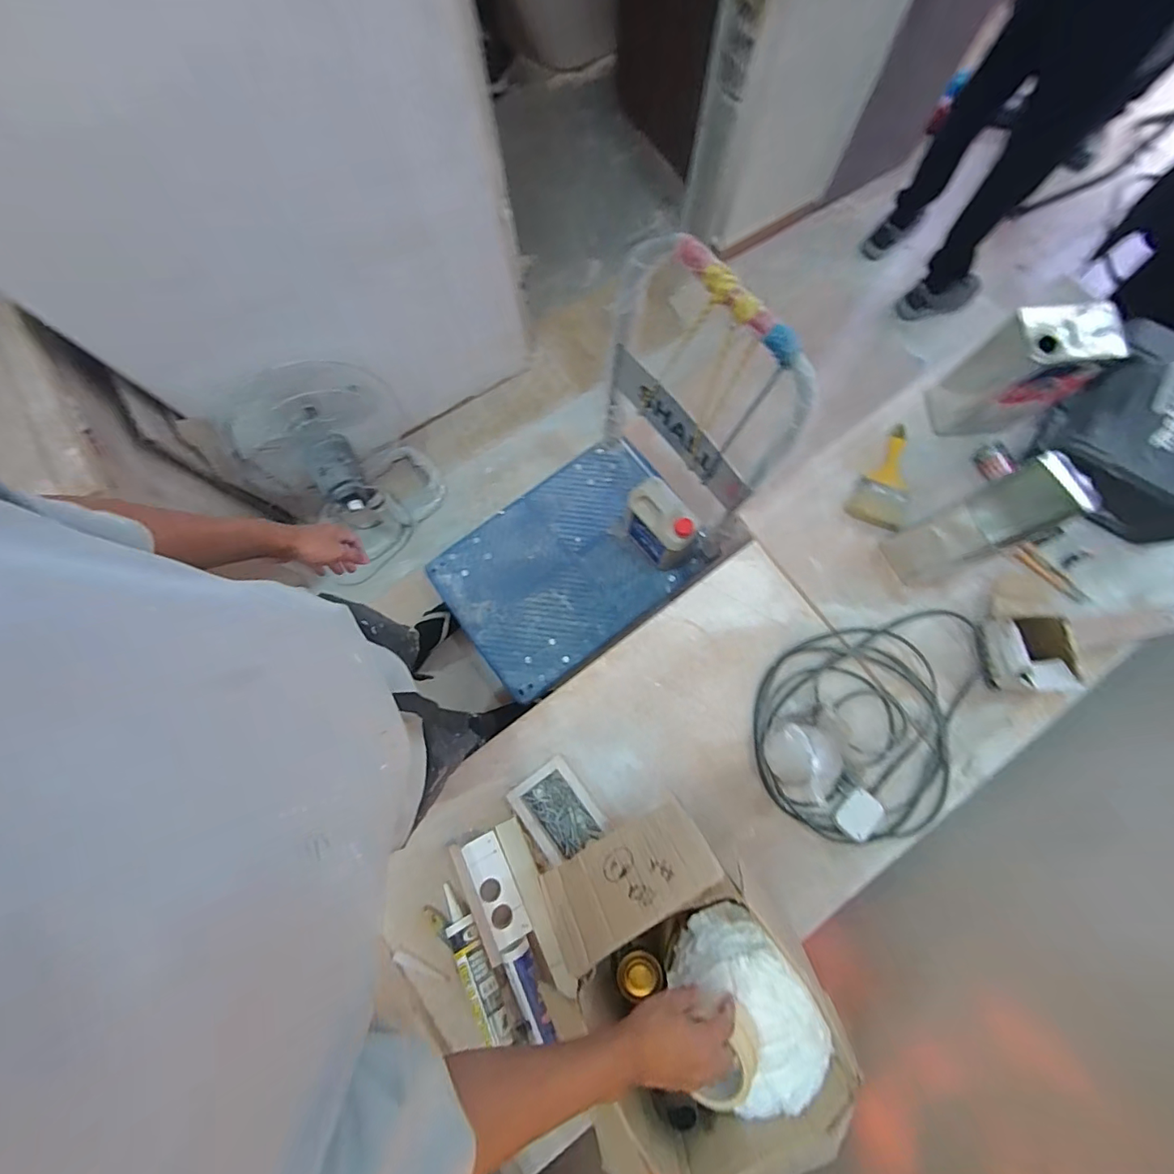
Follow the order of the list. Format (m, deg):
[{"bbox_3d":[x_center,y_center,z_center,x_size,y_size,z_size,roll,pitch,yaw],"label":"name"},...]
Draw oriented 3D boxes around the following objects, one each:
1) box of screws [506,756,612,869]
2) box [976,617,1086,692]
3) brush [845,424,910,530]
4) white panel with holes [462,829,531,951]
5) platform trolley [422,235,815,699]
[{"bbox_3d":[-0.056,0.418,0.930,0.127,0.041,0.160,-35,79,-6],"label":"box of screws"},{"bbox_3d":[0.786,0.121,0.888,0.112,0.090,0.137,-5,78,0],"label":"box"},{"bbox_3d":[0.617,-0.218,1.003,0.104,0.020,0.198,30,97,19],"label":"brush"},{"bbox_3d":[-0.166,0.549,0.905,0.066,0.021,0.183,-25,79,-4],"label":"white panel with holes"},{"bbox_3d":[-0.015,-0.159,1.147,0.800,0.818,0.516,-37,80,-6],"label":"platform trolley"}]

